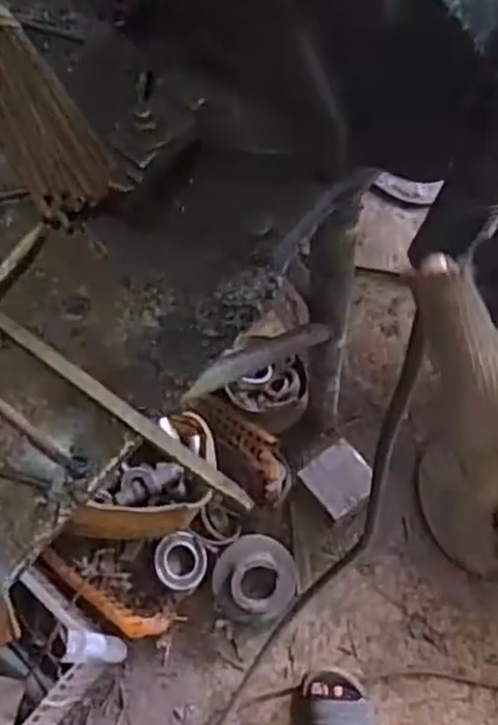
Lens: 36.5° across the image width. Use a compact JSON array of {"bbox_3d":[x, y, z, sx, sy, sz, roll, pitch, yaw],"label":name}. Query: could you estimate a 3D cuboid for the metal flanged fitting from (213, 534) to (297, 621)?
[{"bbox_3d":[0.010,0.349,1.225,0.131,0.065,0.129,-1,68,2],"label":"metal flanged fitting"}]

